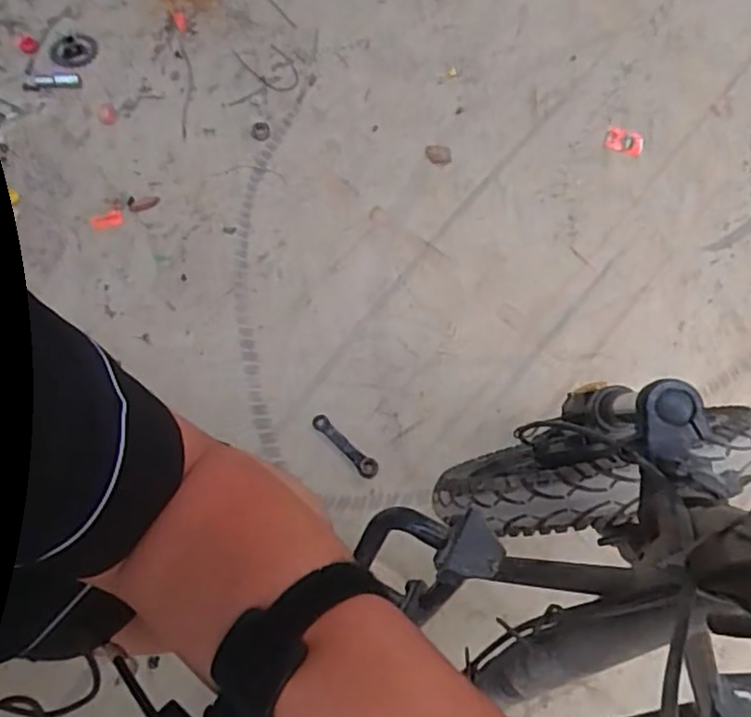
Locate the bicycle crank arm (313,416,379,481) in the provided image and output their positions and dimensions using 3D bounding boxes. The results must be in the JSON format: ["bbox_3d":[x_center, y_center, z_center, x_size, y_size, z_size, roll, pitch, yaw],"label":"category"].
[{"bbox_3d":[-0.045,0.131,0.979,0.029,0.014,0.125,-42,76,-16],"label":"bicycle crank arm"}]

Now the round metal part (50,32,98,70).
[{"bbox_3d":[-0.541,-0.555,1.168,0.078,0.015,0.078,1,68,-2],"label":"round metal part"}]

